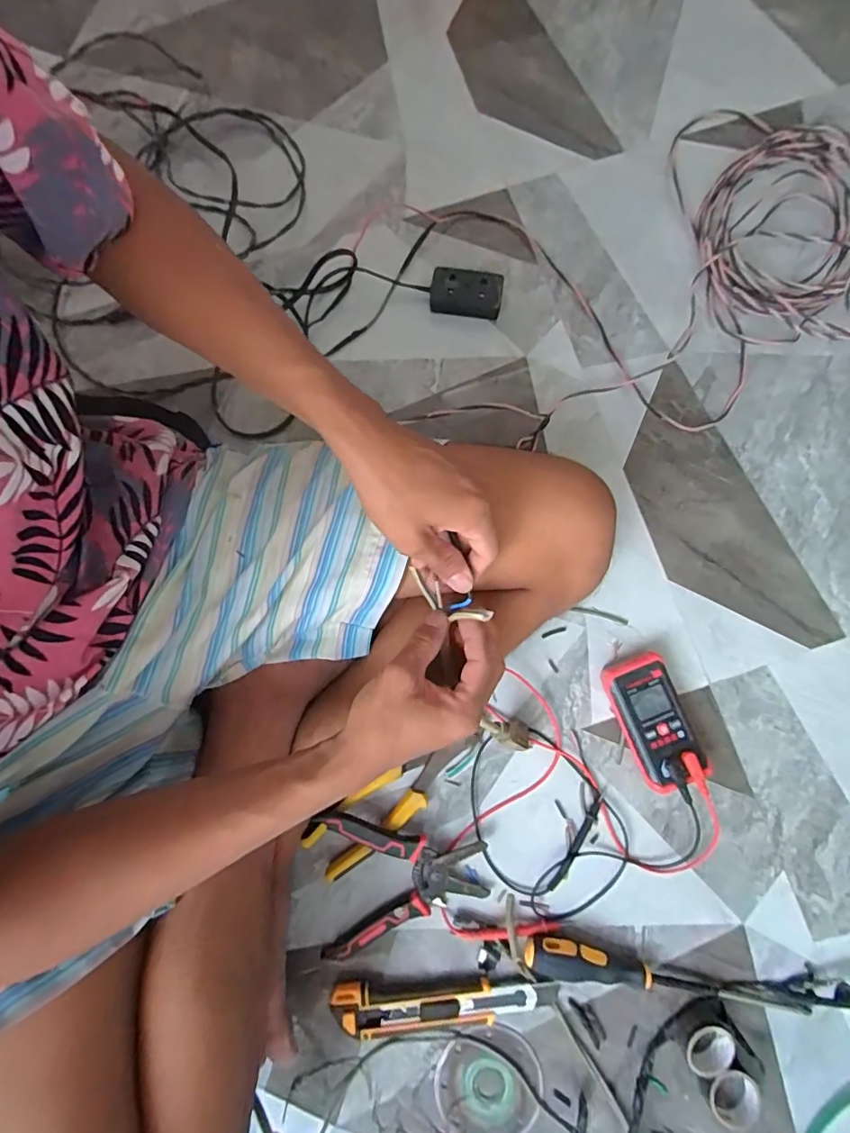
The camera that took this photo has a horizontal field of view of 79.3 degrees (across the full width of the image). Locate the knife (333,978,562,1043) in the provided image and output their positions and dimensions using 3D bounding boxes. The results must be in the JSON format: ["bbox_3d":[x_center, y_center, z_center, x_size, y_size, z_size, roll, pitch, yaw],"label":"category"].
[{"bbox_3d":[0.018,0.390,0.450,0.192,0.017,0.040,-1,80,0],"label":"knife"}]

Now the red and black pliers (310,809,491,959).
[{"bbox_3d":[-0.020,0.280,0.461,0.149,0.034,0.127,-7,80,-1],"label":"red and black pliers"}]

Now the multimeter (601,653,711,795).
[{"bbox_3d":[0.216,0.146,0.486,0.059,0.032,0.122,-22,81,-4],"label":"multimeter"}]

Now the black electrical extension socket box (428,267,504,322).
[{"bbox_3d":[0.046,-0.300,0.568,0.077,0.026,0.042,11,80,2],"label":"black electrical extension socket box"}]

